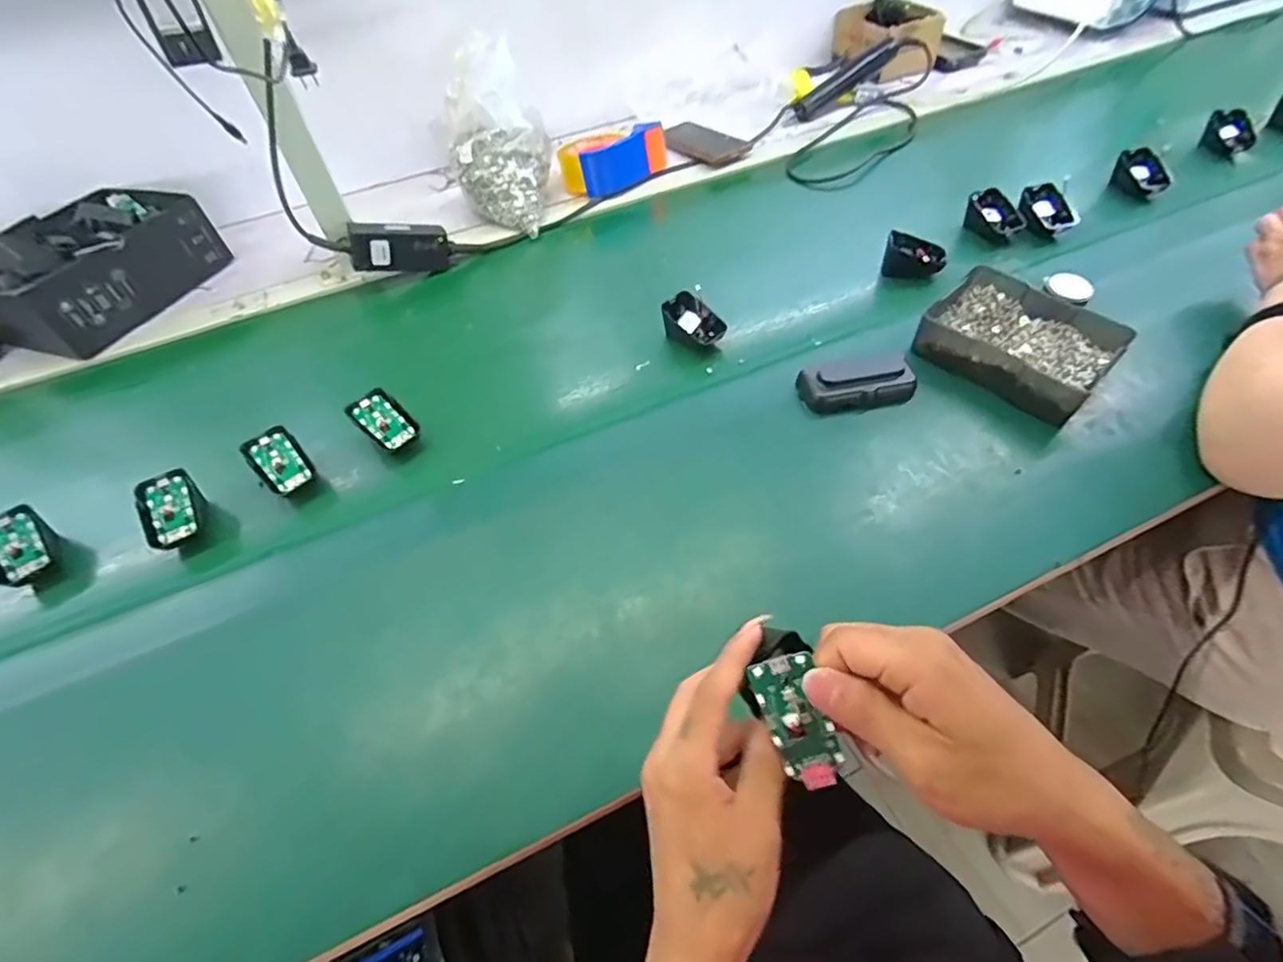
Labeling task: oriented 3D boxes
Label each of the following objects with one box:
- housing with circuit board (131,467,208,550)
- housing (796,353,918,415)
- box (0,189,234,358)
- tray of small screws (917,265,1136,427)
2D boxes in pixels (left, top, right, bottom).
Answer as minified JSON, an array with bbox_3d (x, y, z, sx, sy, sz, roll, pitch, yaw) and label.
[{"bbox_3d":[-0.416,0.027,0.524,0.043,0.032,0.070,-23,71,-26],"label":"housing with circuit board"},{"bbox_3d":[0.206,-0.094,0.571,0.102,0.029,0.056,-14,52,-6],"label":"housing"},{"bbox_3d":[-0.680,-0.273,0.747,0.159,0.088,0.256,16,55,17],"label":"box"},{"bbox_3d":[0.368,-0.137,0.577,0.122,0.047,0.153,-40,59,-24],"label":"tray of small screws"}]

